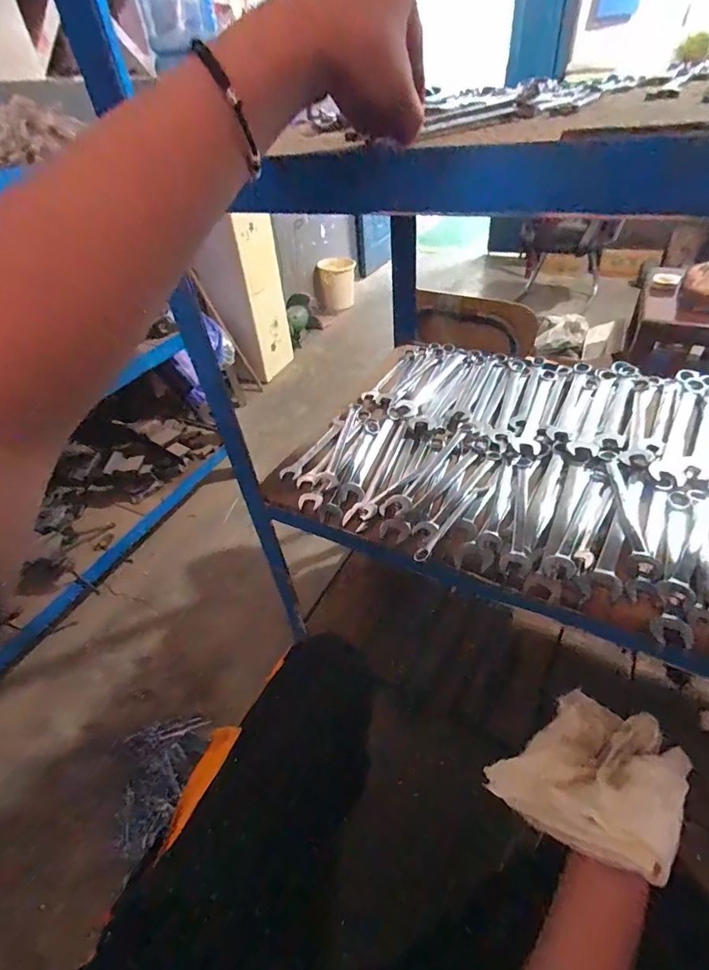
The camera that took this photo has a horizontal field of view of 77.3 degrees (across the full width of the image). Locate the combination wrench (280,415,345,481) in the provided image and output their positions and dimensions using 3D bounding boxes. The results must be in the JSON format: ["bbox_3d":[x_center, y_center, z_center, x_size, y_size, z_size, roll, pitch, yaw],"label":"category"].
[{"bbox_3d":[-0.068,-0.071,0.800,0.036,0.016,0.181,19,47,24],"label":"combination wrench"}]

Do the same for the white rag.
[{"bbox_3d":[0.252,0.288,0.462,0.190,0.089,0.139,-36,50,-30],"label":"white rag"}]

